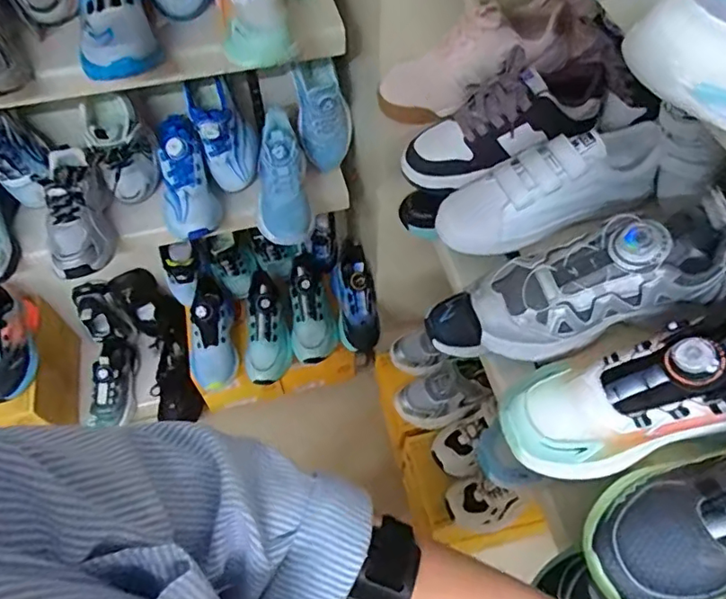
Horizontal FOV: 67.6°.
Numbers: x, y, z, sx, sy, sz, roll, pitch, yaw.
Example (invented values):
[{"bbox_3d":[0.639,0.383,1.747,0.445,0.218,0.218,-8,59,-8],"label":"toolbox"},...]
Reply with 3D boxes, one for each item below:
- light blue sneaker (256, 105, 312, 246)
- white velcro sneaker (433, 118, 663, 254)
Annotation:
[{"bbox_3d":[-0.147,-0.212,0.966,0.092,0.110,0.227,-6,88,-3],"label":"light blue sneaker"},{"bbox_3d":[0.188,-0.123,0.565,0.227,0.089,0.090,-21,59,2],"label":"white velcro sneaker"}]

